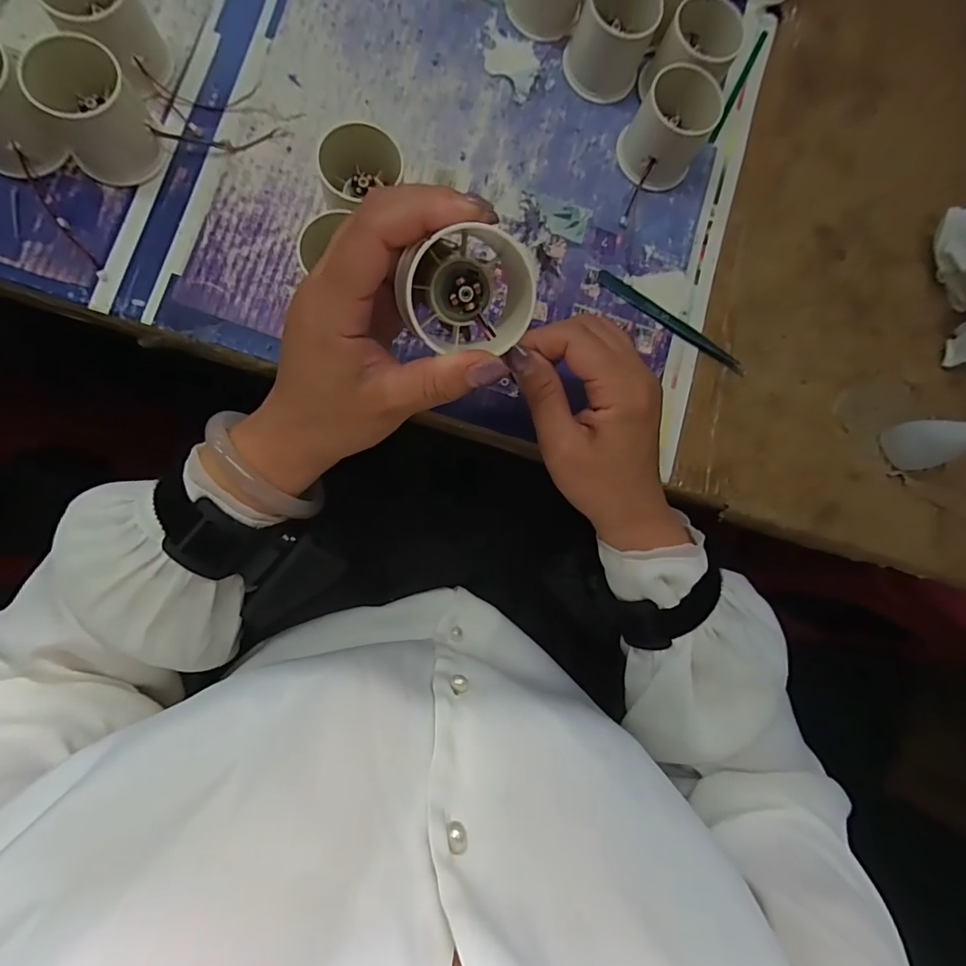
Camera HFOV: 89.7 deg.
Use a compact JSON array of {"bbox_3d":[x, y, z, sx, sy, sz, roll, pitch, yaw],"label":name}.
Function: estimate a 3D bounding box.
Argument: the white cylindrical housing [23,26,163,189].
[{"bbox_3d":[-0.228,-0.219,0.287,0.056,0.051,0.055,-39,91,-9],"label":"white cylindrical housing"}]

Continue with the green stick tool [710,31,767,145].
[{"bbox_3d":[0.199,-0.307,0.378,0.007,0.011,0.098,27,82,-4],"label":"green stick tool"}]

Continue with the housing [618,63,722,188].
[{"bbox_3d":[0.128,-0.244,0.339,0.053,0.054,0.049,1,85,-7],"label":"housing"}]

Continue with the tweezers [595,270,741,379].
[{"bbox_3d":[0.139,-0.117,0.355,0.126,0.004,0.013,32,82,-4],"label":"tweezers"}]

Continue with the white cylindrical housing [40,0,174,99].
[{"bbox_3d":[-0.224,-0.275,0.293,0.049,0.051,0.051,1,85,-7],"label":"white cylindrical housing"}]

